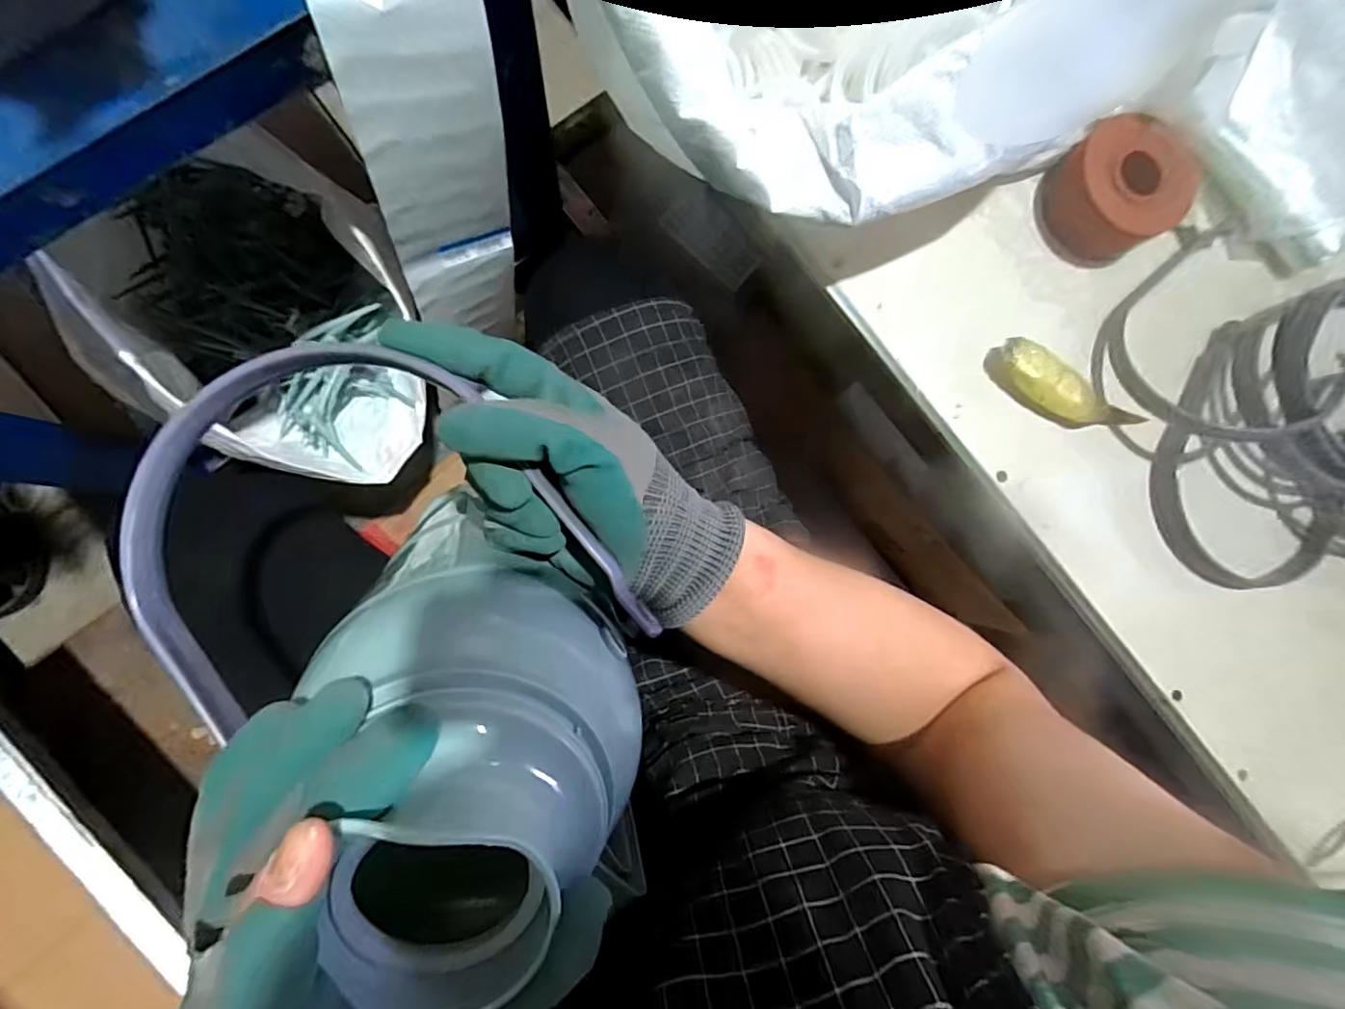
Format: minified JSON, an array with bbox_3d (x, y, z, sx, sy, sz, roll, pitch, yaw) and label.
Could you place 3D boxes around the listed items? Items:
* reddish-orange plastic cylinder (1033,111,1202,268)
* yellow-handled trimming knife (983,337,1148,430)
[{"bbox_3d":[0.365,-0.261,0.472,0.101,0.054,0.099,0,87,-7],"label":"reddish-orange plastic cylinder"},{"bbox_3d":[0.330,-0.092,0.470,0.138,0.025,0.041,23,84,-5],"label":"yellow-handled trimming knife"}]

